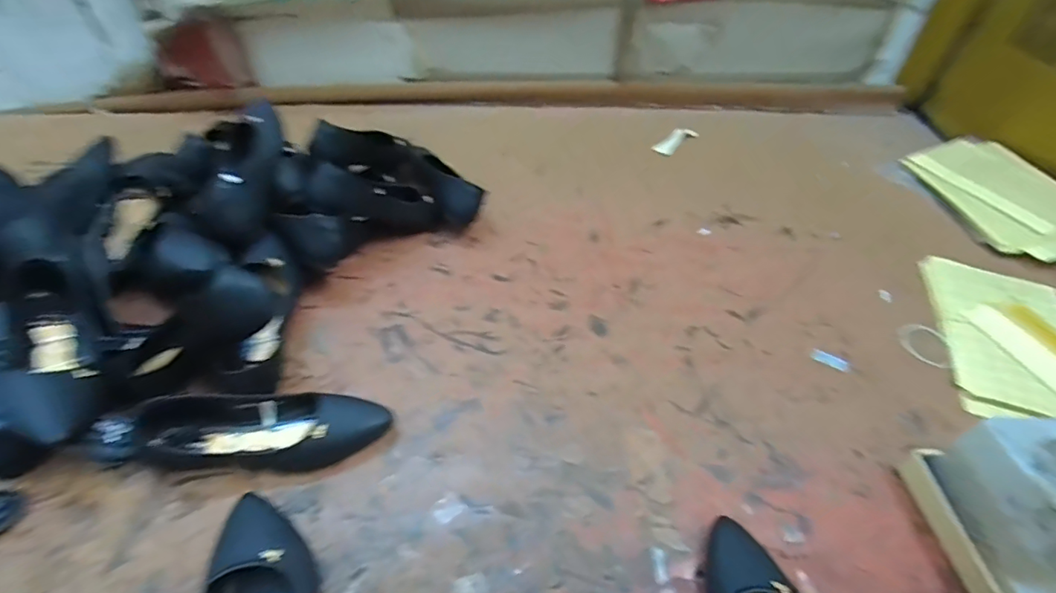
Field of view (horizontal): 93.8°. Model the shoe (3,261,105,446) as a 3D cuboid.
[{"bbox_3d":[-0.515,0.058,0.536,0.082,0.064,0.254,-28,53,-27],"label":"shoe"}]

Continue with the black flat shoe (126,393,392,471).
[{"bbox_3d":[-0.275,0.135,0.513,0.245,0.062,0.077,2,45,-3],"label":"black flat shoe"}]

